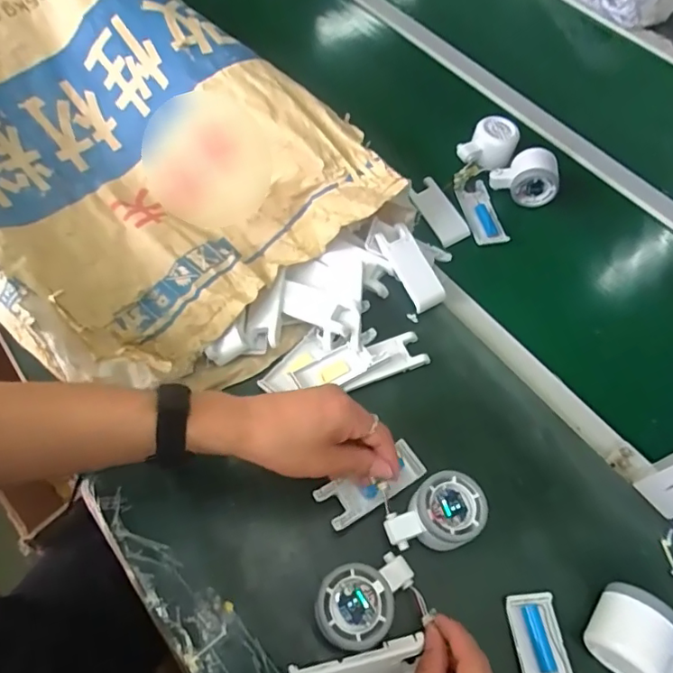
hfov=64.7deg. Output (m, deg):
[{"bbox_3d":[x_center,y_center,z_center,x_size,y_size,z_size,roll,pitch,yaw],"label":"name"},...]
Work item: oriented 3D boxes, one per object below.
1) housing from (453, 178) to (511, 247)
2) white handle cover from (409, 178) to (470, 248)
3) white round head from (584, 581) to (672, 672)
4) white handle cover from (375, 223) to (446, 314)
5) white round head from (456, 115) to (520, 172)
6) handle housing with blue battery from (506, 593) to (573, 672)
[{"bbox_3d":[0.186,-0.160,0.684,0.048,0.016,0.096,-7,60,-8],"label":"housing"},{"bbox_3d":[0.128,-0.159,0.671,0.041,0.015,0.095,-25,64,-18],"label":"white handle cover"},{"bbox_3d":[0.241,0.238,0.418,0.080,0.048,0.058,35,63,16],"label":"white round head"},{"bbox_3d":[0.083,-0.077,0.593,0.038,0.015,0.099,-28,81,1],"label":"white handle cover"},{"bbox_3d":[0.205,-0.258,0.716,0.068,0.048,0.060,24,60,10],"label":"white round head"},{"bbox_3d":[0.166,0.262,0.421,0.040,0.015,0.102,-3,59,-6],"label":"handle housing with blue battery"}]

